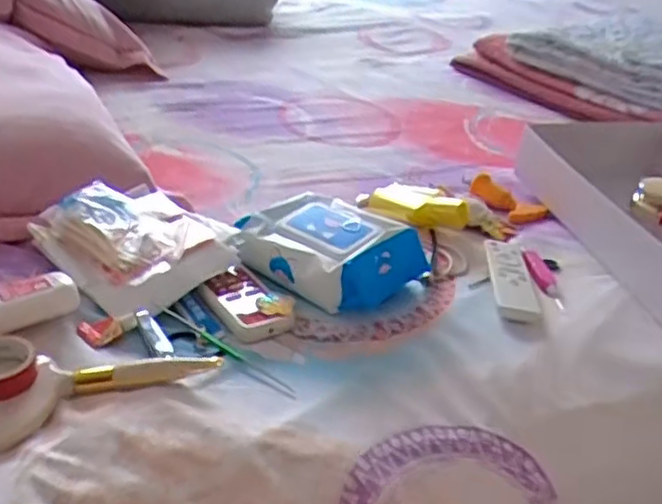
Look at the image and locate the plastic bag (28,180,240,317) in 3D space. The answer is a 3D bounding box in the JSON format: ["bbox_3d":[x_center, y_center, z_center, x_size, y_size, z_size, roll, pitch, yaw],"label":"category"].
[{"bbox_3d":[-0.184,-0.012,0.652,0.175,0.045,0.141,23,34,28],"label":"plastic bag"}]

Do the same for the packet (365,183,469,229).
[{"bbox_3d":[0.095,-0.053,0.771,0.109,0.033,0.040,12,31,12],"label":"packet"}]

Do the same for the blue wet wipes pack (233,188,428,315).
[{"bbox_3d":[-0.009,-0.007,0.660,0.176,0.048,0.119,27,36,33],"label":"blue wet wipes pack"}]

